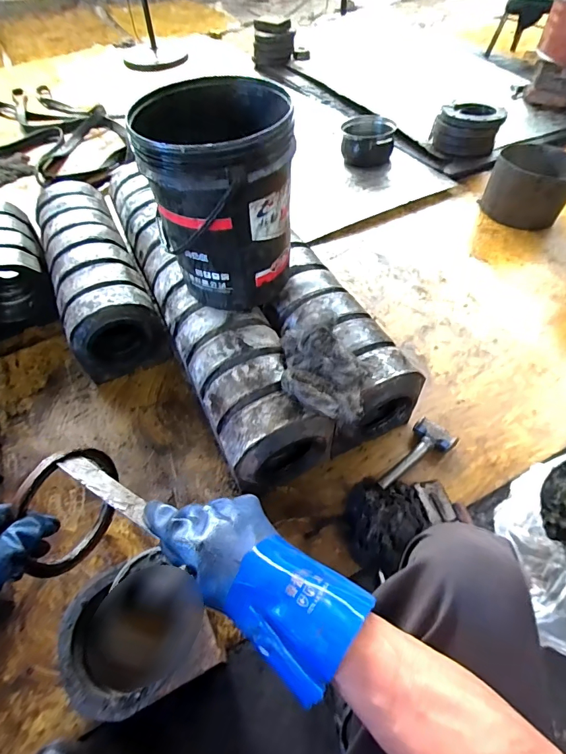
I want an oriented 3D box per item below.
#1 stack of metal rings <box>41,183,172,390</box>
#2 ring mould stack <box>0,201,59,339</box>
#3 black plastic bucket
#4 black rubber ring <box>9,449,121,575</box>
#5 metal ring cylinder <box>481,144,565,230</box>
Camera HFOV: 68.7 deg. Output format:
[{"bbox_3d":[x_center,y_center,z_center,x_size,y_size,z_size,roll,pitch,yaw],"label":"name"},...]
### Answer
[{"bbox_3d":[-0.555,-0.323,1.233,0.220,0.242,0.717,-21,56,-15],"label":"stack of metal rings"},{"bbox_3d":[-0.828,-0.325,1.231,0.224,0.214,0.477,-24,56,-17],"label":"ring mould stack"},{"bbox_3d":[-0.126,-0.355,0.864,0.275,0.361,0.292,-2,53,2],"label":"black plastic bucket"},{"bbox_3d":[-0.270,0.170,0.522,0.018,0.159,0.155,9,84,20],"label":"black rubber ring"},{"bbox_3d":[0.916,-0.703,1.530,0.275,0.203,0.286,30,58,21],"label":"metal ring cylinder"}]

